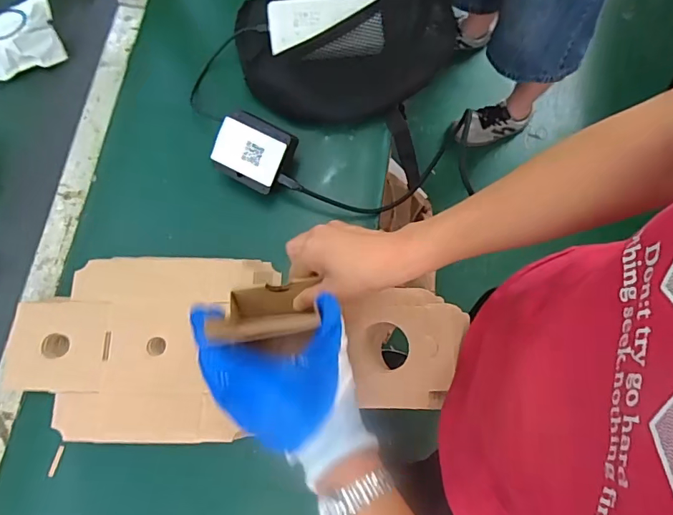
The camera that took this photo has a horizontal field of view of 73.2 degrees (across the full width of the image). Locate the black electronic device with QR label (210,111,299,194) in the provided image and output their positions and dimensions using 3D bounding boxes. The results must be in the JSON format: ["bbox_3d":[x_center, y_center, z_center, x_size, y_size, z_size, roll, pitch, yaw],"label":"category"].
[{"bbox_3d":[-0.095,-0.122,0.523,0.086,0.026,0.073,29,105,7],"label":"black electronic device with QR label"}]

